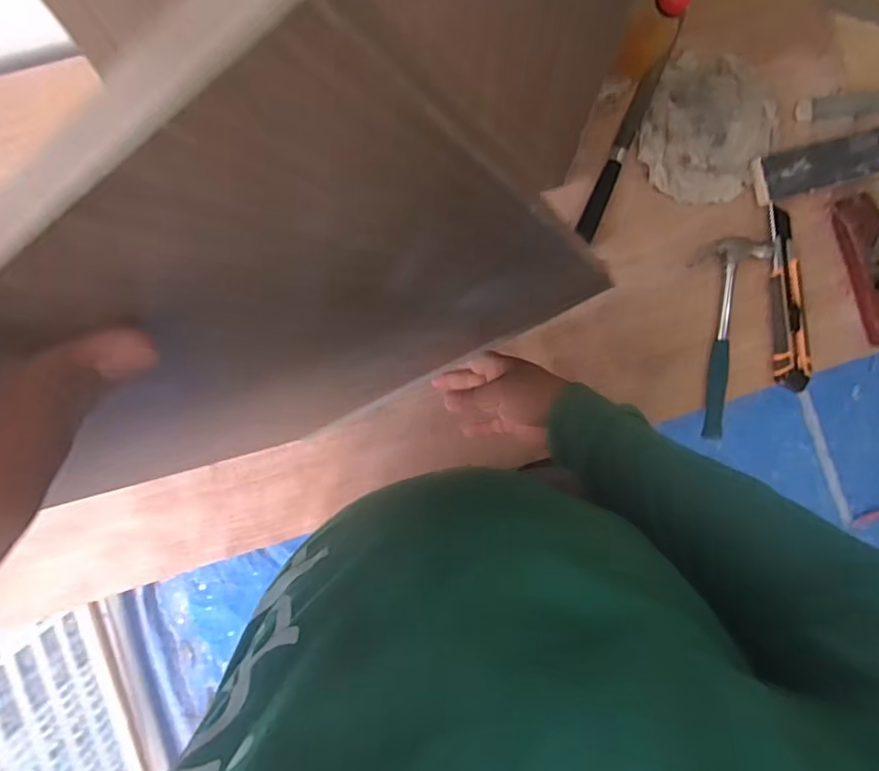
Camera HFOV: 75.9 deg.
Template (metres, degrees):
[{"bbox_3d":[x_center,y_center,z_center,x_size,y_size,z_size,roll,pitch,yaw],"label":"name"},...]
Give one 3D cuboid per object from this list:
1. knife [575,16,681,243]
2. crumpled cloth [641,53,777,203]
[{"bbox_3d":[0.234,-0.314,0.698,0.022,0.024,0.284,23,91,-5],"label":"knife"},{"bbox_3d":[0.336,-0.321,0.709,0.154,0.021,0.177,22,92,-5],"label":"crumpled cloth"}]

